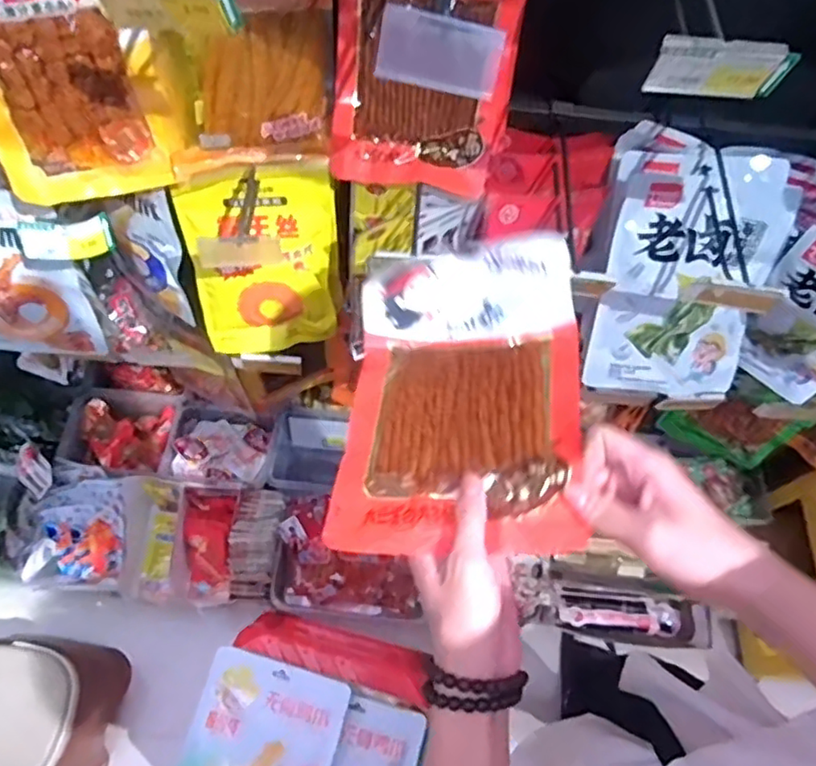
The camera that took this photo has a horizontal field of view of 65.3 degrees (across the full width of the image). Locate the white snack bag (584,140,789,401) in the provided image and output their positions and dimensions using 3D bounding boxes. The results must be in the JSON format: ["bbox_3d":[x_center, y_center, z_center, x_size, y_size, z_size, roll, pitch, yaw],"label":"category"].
[{"bbox_3d":[0.353,-0.128,0.814,0.205,0.306,0.063,4,27,-1],"label":"white snack bag"}]

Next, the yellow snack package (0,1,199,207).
[{"bbox_3d":[-0.313,-0.259,0.609,0.170,0.170,0.028,-12,47,-6],"label":"yellow snack package"}]

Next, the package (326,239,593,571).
[{"bbox_3d":[0.042,-0.001,0.486,0.171,0.033,0.264,-3,51,14],"label":"package"}]

